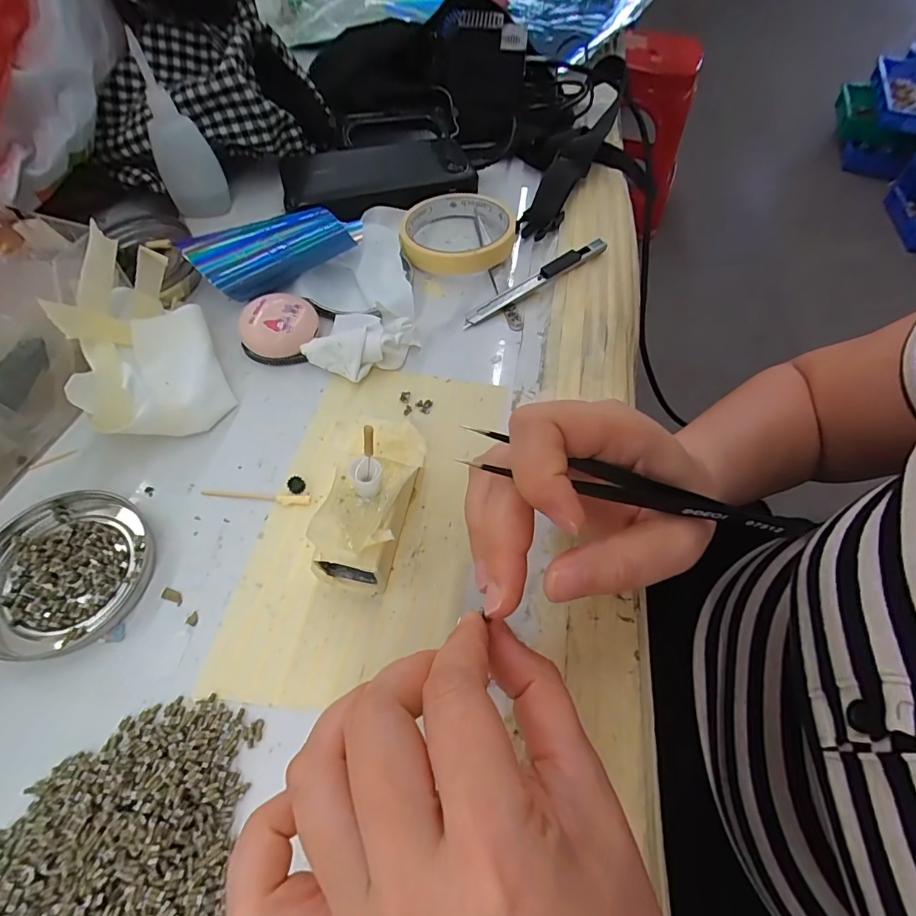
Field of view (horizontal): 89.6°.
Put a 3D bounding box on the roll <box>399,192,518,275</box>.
[{"bbox_3d":[0.001,-0.177,0.357,0.085,0.020,0.085,1,60,-2],"label":"roll"}]

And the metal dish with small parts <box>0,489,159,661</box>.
[{"bbox_3d":[-0.192,0.053,0.224,0.079,0.008,0.078,1,60,-2],"label":"metal dish with small parts"}]

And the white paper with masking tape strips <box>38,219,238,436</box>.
[{"bbox_3d":[-0.180,-0.065,0.260,0.067,0.065,0.106,-23,63,-15],"label":"white paper with masking tape strips"}]

